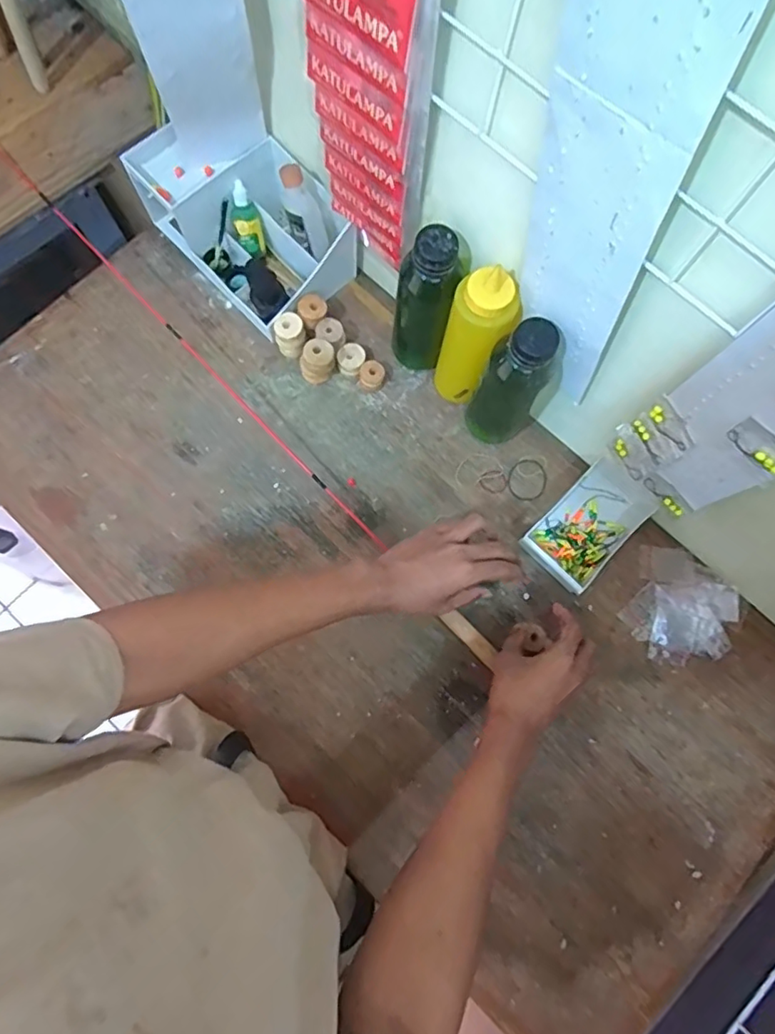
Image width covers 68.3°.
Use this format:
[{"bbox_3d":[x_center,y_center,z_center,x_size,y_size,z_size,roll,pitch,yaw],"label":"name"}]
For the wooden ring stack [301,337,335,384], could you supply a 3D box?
[{"bbox_3d":[-0.081,-0.179,0.660,0.032,0.049,0.039,42,80,7],"label":"wooden ring stack"}]

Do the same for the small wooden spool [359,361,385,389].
[{"bbox_3d":[-0.018,-0.166,0.674,0.029,0.025,0.030,0,77,-1],"label":"small wooden spool"}]

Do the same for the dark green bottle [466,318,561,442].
[{"bbox_3d":[0.124,-0.133,0.582,0.068,0.188,0.058,32,79,5],"label":"dark green bottle"}]

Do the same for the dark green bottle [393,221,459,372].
[{"bbox_3d":[0.035,-0.222,0.604,0.058,0.191,0.058,7,77,0],"label":"dark green bottle"}]

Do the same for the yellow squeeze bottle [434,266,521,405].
[{"bbox_3d":[0.086,-0.174,0.590,0.058,0.194,0.051,23,78,4],"label":"yellow squeeze bottle"}]

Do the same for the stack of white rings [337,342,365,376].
[{"bbox_3d":[-0.042,-0.187,0.677,0.031,0.023,0.036,3,77,-1],"label":"stack of white rings"}]

